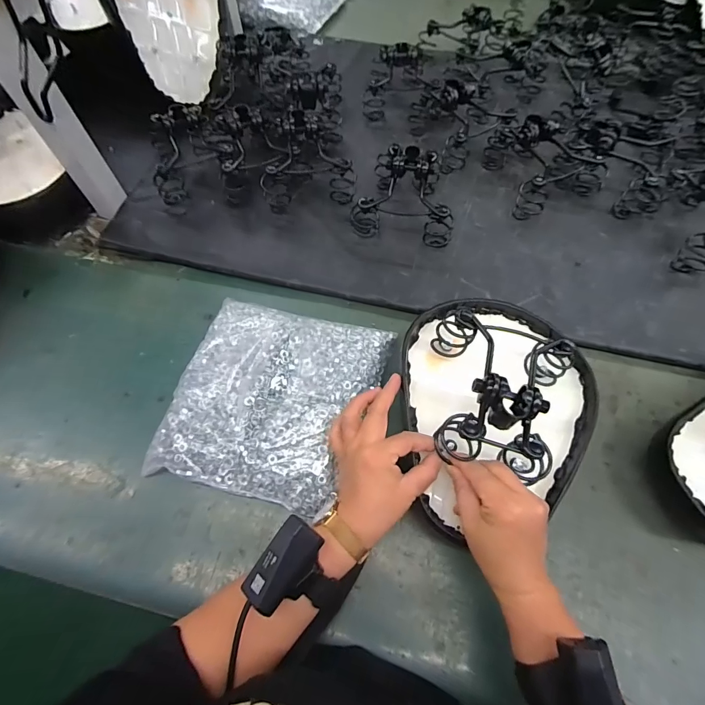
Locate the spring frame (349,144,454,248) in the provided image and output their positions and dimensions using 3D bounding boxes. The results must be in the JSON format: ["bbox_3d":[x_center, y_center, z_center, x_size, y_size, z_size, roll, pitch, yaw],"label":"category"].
[{"bbox_3d":[0.085,-0.256,0.615,0.153,0.087,0.146,9,63,6],"label":"spring frame"}]

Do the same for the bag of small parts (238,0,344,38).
[{"bbox_3d":[-0.142,-0.872,0.950,0.200,0.070,0.242,20,65,11],"label":"bag of small parts"}]

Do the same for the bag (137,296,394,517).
[{"bbox_3d":[-0.099,0.053,0.501,0.242,0.047,0.242,14,64,8],"label":"bag"}]

